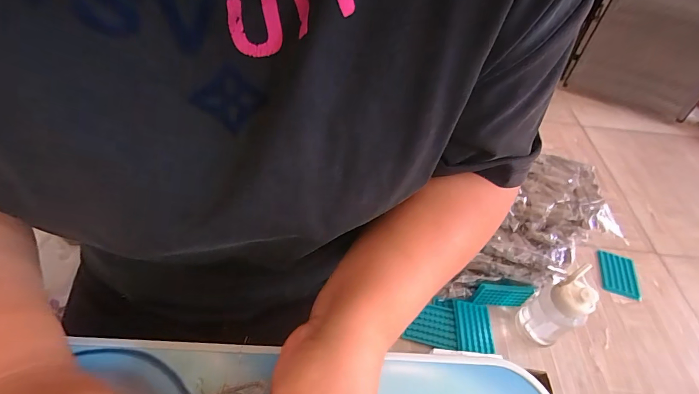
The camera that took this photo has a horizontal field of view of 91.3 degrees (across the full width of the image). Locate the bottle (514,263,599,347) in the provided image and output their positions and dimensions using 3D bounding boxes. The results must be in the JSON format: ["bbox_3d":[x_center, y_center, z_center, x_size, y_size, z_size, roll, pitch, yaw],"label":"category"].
[{"bbox_3d":[0.436,0.240,0.726,0.071,0.227,0.095,-22,55,-22],"label":"bottle"}]

